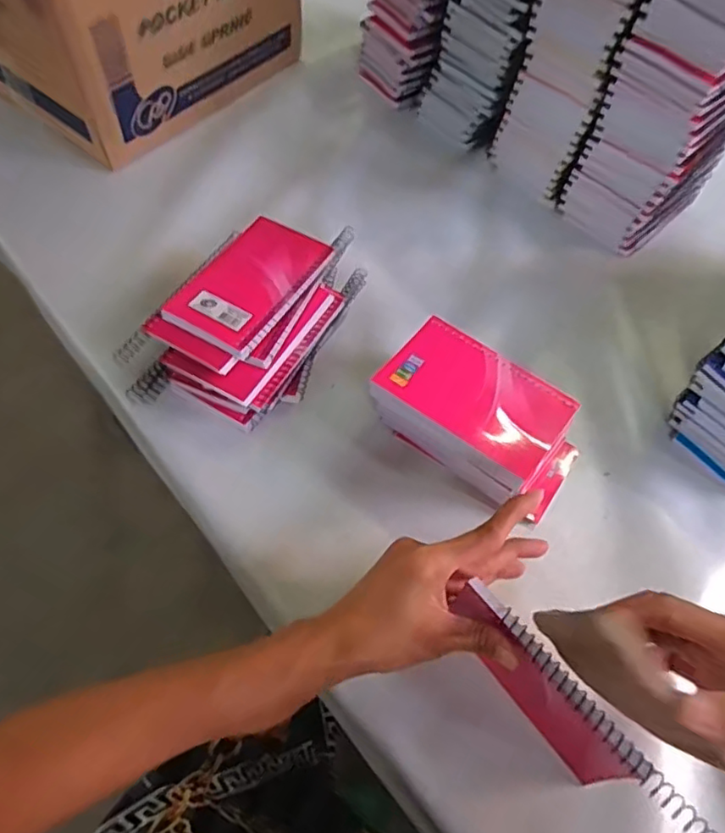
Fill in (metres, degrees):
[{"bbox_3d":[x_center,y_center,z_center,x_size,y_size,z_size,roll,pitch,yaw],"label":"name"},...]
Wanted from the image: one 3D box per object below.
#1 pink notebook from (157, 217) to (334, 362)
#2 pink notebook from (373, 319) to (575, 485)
[{"bbox_3d":[-0.093,-0.111,0.490,0.083,0.013,0.127,29,62,14],"label":"pink notebook"},{"bbox_3d":[0.083,-0.017,0.435,0.128,0.011,0.075,32,63,15],"label":"pink notebook"}]

